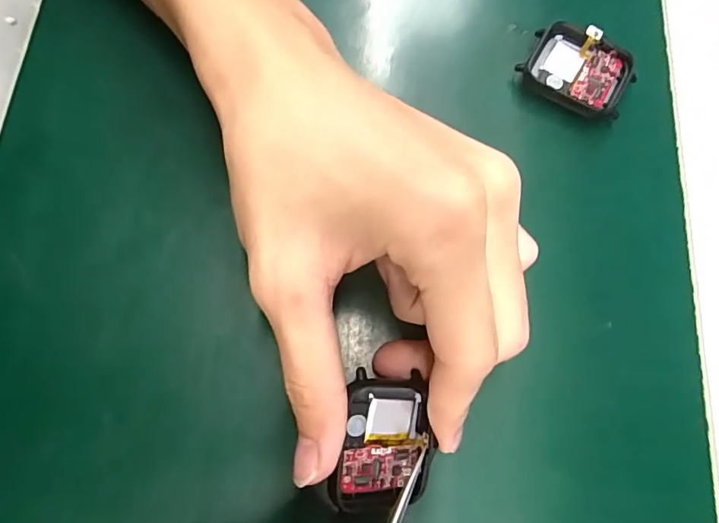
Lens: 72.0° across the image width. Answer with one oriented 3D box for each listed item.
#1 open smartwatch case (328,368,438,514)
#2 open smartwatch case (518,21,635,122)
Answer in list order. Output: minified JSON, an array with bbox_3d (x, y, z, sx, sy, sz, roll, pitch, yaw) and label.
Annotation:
[{"bbox_3d":[0.008,0.063,0.174,0.035,0.011,0.044,10,87,-28],"label":"open smartwatch case"},{"bbox_3d":[0.098,-0.085,0.225,0.046,0.015,0.037,28,75,5],"label":"open smartwatch case"}]

